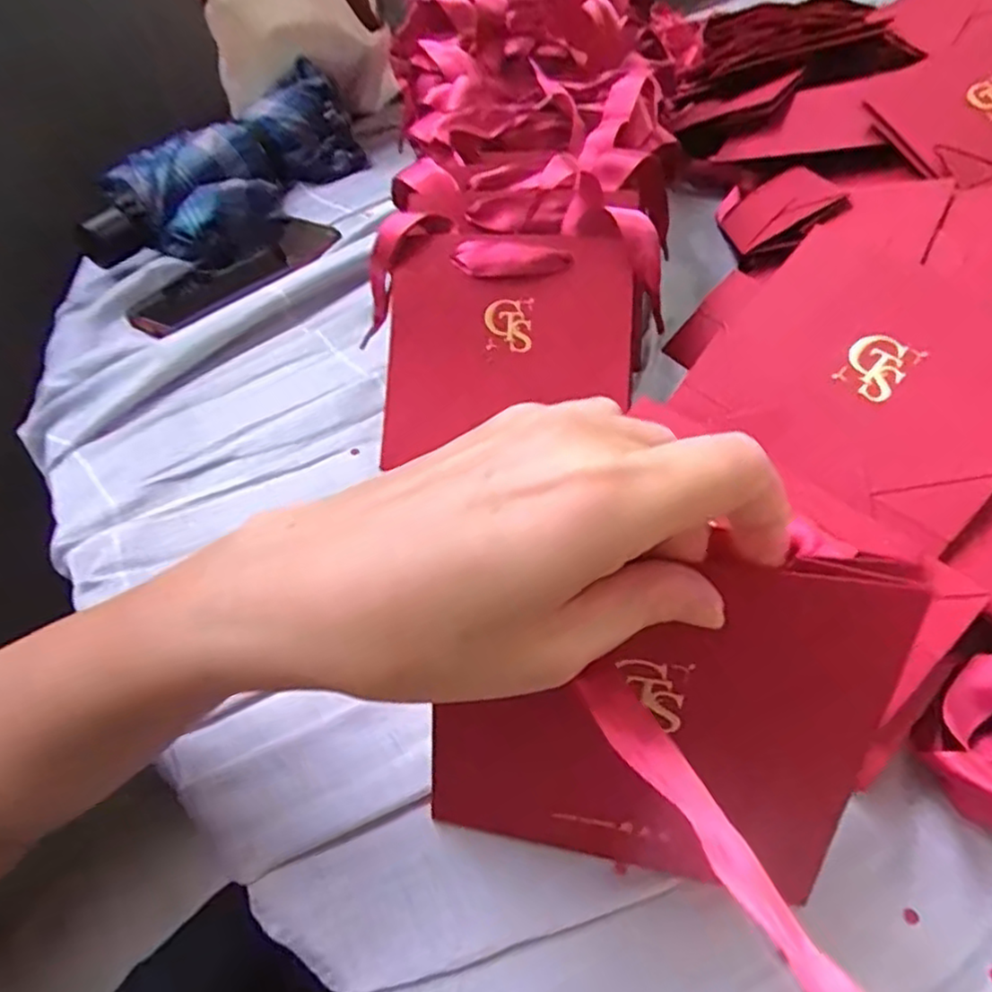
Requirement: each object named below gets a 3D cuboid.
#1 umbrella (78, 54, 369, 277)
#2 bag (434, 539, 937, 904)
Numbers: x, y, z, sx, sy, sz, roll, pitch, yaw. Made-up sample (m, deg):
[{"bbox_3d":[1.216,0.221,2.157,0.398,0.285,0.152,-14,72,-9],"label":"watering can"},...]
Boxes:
[{"bbox_3d":[-0.226,-0.270,0.590,0.090,0.083,0.270,28,57,24],"label":"umbrella"},{"bbox_3d":[0.048,0.074,0.225,0.134,0.141,0.012,9,29,7],"label":"bag"}]

